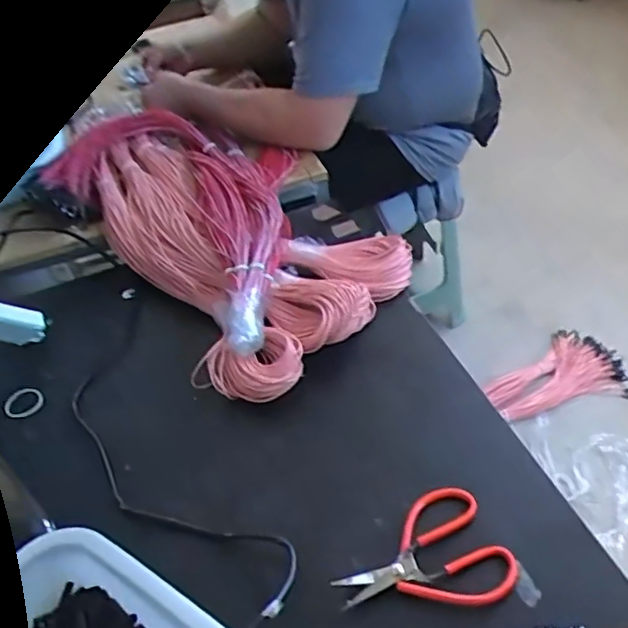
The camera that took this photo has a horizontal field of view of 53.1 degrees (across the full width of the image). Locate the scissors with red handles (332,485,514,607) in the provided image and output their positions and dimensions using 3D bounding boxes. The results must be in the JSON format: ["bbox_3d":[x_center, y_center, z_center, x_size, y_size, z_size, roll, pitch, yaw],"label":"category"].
[{"bbox_3d":[0.097,0.224,0.571,0.153,0.010,0.111,-19,43,-15],"label":"scissors with red handles"}]

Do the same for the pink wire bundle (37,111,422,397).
[{"bbox_3d":[-0.121,-0.133,0.917,0.343,0.138,0.556,-31,46,-19],"label":"pink wire bundle"}]

